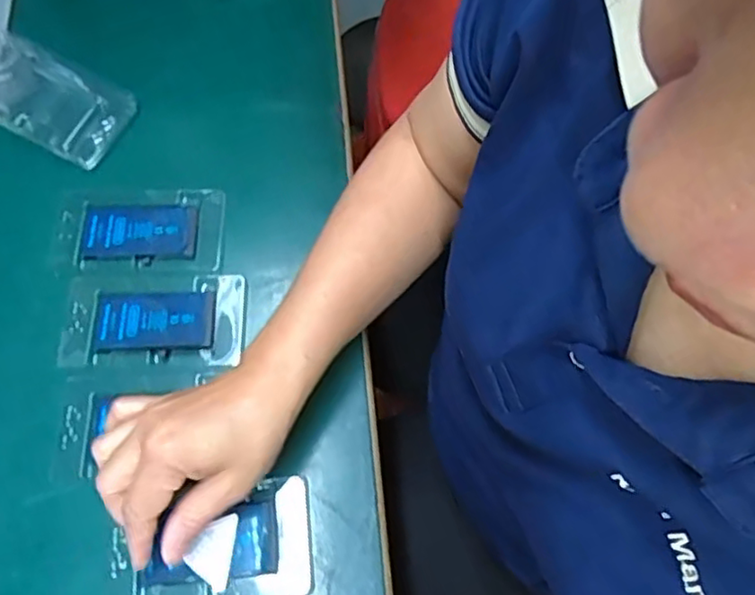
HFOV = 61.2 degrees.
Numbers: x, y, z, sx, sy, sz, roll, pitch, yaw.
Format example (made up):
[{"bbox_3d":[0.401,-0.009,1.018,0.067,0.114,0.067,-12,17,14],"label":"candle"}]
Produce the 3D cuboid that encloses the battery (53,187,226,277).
[{"bbox_3d":[-0.186,-0.052,0.499,0.127,0.009,0.073,-3,67,-1],"label":"battery"}]

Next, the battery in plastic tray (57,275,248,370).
[{"bbox_3d":[-0.163,0.016,0.465,0.130,0.010,0.069,-2,67,-1],"label":"battery in plastic tray"}]

